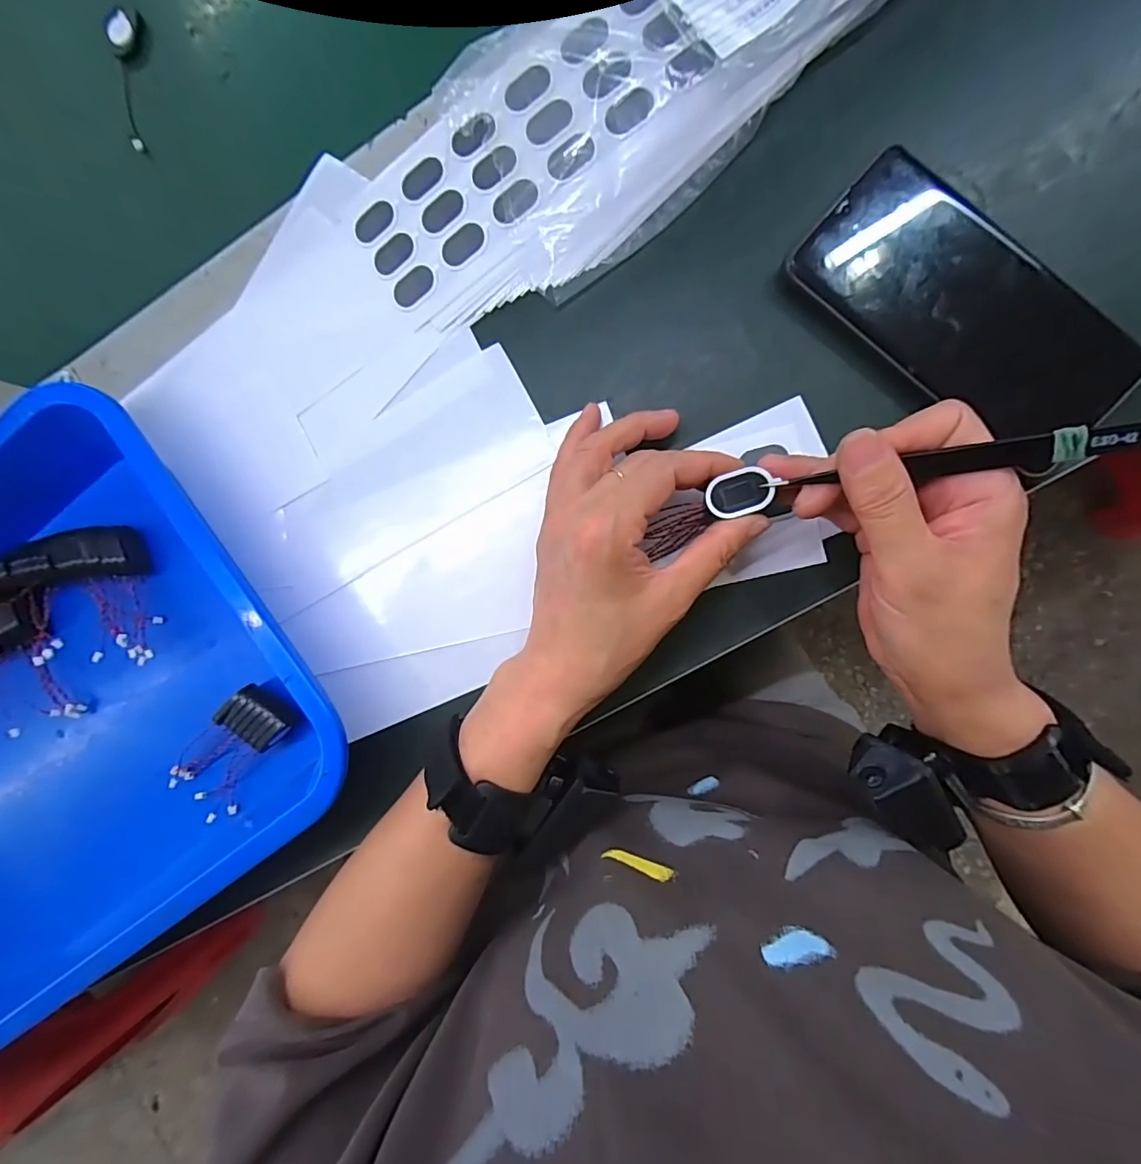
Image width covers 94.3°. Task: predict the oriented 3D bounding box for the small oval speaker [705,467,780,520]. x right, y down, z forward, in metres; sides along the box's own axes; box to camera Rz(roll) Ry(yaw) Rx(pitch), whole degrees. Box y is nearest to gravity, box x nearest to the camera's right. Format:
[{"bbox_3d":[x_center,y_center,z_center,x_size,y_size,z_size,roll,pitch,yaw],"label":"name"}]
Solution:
[{"bbox_3d":[0.077,-0.040,0.238,0.030,0.009,0.019,-12,89,8],"label":"small oval speaker"}]

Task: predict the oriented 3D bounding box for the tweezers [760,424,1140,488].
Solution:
[{"bbox_3d":[0.146,-0.047,0.208,0.130,0.007,0.011,-4,90,25],"label":"tweezers"}]

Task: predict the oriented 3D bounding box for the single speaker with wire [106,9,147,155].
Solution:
[{"bbox_3d":[-0.264,-0.300,0.314,0.014,0.014,0.079,3,91,8],"label":"single speaker with wire"}]

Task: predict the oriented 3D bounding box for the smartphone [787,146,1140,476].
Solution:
[{"bbox_3d":[0.188,-0.129,0.252,0.158,0.015,0.075,42,97,3],"label":"smartphone"}]

